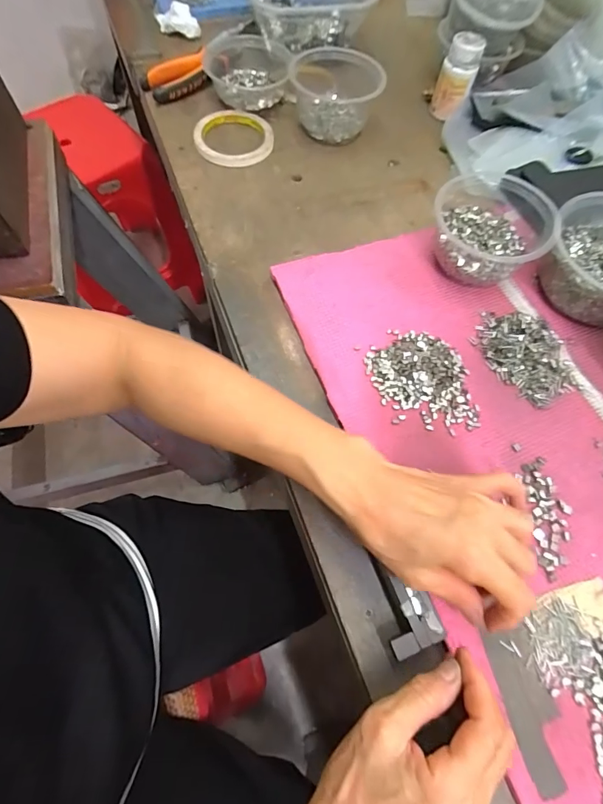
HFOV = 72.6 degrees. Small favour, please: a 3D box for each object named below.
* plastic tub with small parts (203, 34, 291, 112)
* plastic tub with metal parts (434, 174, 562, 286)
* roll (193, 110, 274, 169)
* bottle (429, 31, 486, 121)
[{"bbox_3d":[-0.071,-0.441,0.553,0.114,0.043,0.117,-8,67,-7],"label":"plastic tub with small parts"},{"bbox_3d":[0.189,-0.177,0.423,0.108,0.067,0.104,18,66,4],"label":"plastic tub with metal parts"},{"bbox_3d":[-0.085,-0.336,0.519,0.098,0.014,0.097,-1,66,-4],"label":"roll"},{"bbox_3d":[0.202,-0.422,0.534,0.043,0.077,0.047,34,68,11],"label":"bottle"}]

